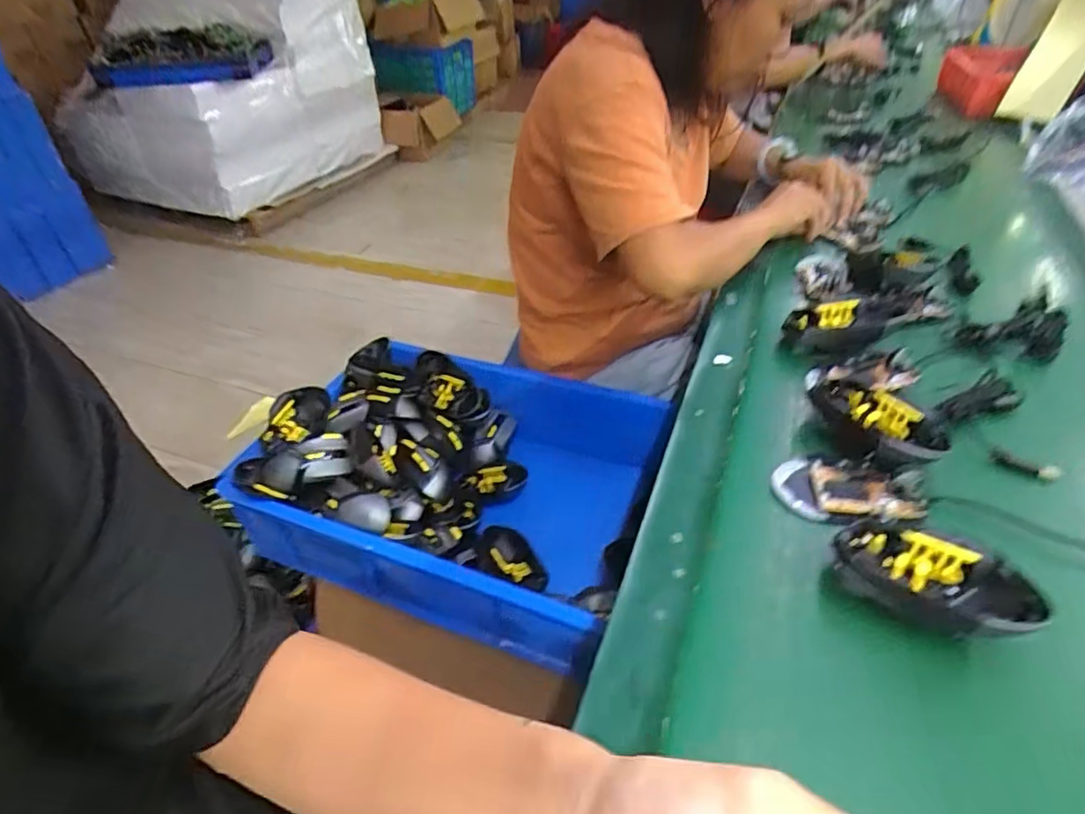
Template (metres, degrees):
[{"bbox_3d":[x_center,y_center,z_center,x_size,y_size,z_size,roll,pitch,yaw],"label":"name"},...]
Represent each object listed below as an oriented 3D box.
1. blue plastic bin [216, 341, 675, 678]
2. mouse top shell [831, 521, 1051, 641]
[{"bbox_3d":[-0.120,0.109,0.886,0.509,0.194,0.384,13,44,17],"label":"blue plastic bin"},{"bbox_3d":[0.257,0.116,0.398,0.112,0.046,0.069,18,45,22],"label":"mouse top shell"}]

